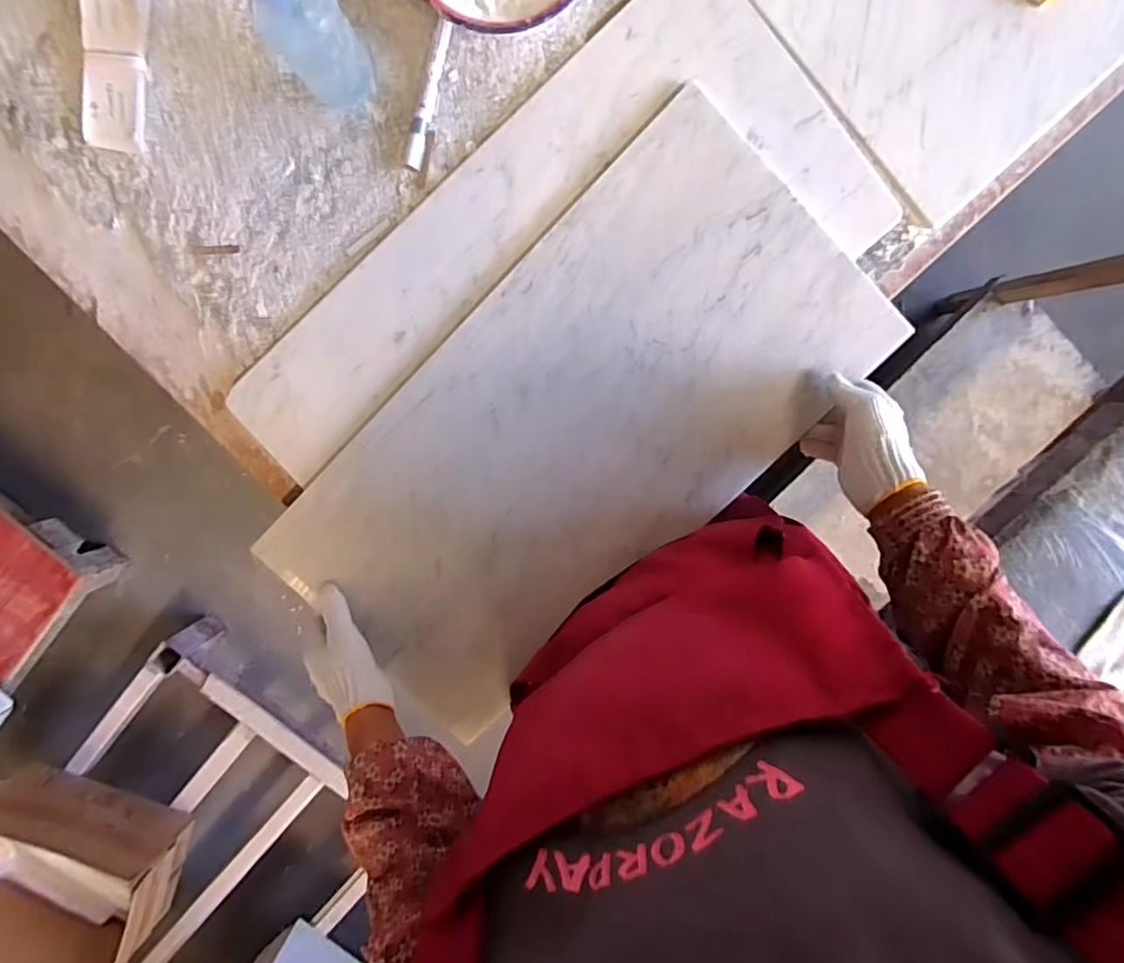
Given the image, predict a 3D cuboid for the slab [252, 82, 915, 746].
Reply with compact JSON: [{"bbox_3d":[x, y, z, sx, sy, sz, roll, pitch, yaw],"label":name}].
[{"bbox_3d":[0.008,-0.037,0.569,0.594,0.013,0.297,-44,95,7],"label":"slab"}]

